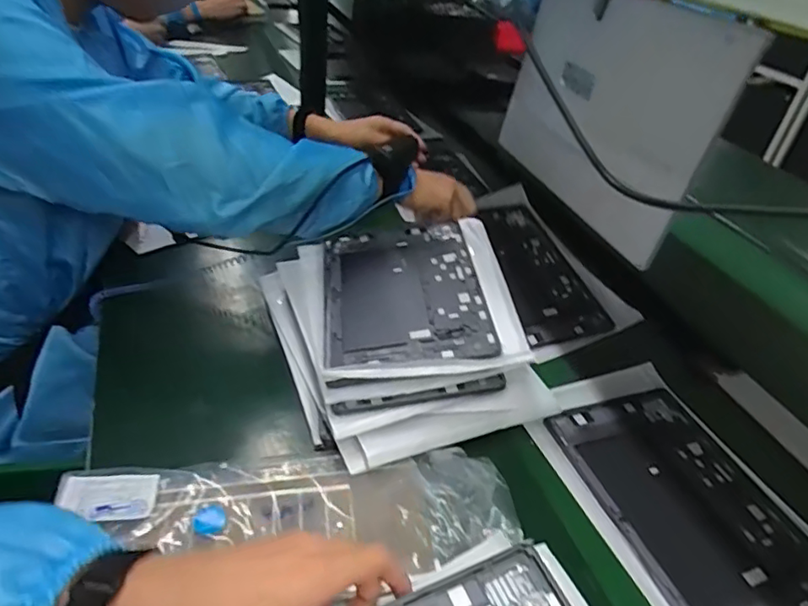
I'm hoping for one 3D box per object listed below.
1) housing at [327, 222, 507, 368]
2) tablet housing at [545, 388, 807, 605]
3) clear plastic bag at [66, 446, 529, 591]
[{"bbox_3d":[-0.003,-0.013,0.634,0.172,0.015,0.247,-9,41,-1],"label":"housing"},{"bbox_3d":[0.272,0.186,0.541,0.177,0.011,0.247,-10,40,-22],"label":"tablet housing"},{"bbox_3d":[-0.092,0.171,0.480,0.368,0.034,0.110,3,37,-5],"label":"clear plastic bag"}]

